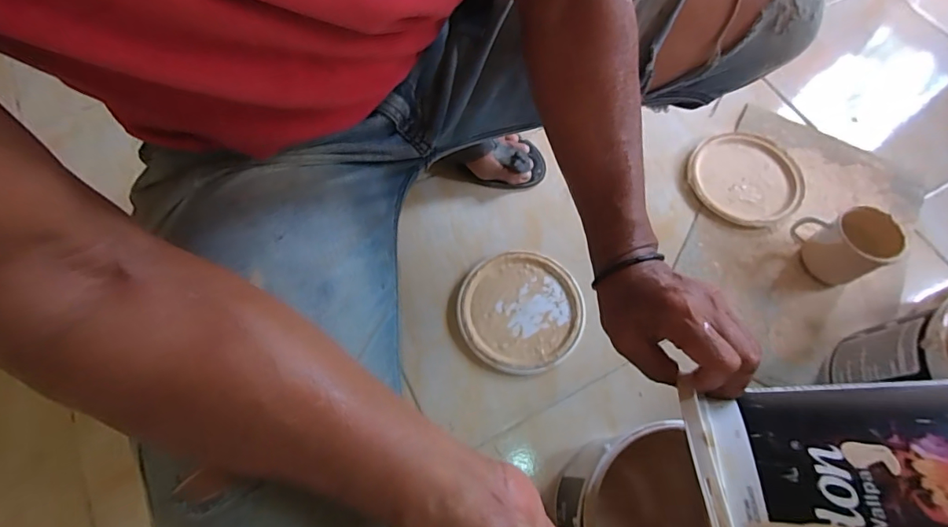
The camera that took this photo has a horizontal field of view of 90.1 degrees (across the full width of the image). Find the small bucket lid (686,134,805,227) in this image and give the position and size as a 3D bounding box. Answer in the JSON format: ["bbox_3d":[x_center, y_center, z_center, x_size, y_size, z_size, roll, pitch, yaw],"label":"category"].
[{"bbox_3d":[0.444,-0.138,0.776,0.174,0.017,0.167,1,69,-2],"label":"small bucket lid"}]

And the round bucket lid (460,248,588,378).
[{"bbox_3d":[0.067,0.068,0.678,0.173,0.014,0.171,1,69,-2],"label":"round bucket lid"}]

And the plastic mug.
[{"bbox_3d":[0.535,-0.030,0.682,0.084,0.090,0.102,-16,69,-7],"label":"plastic mug"}]

